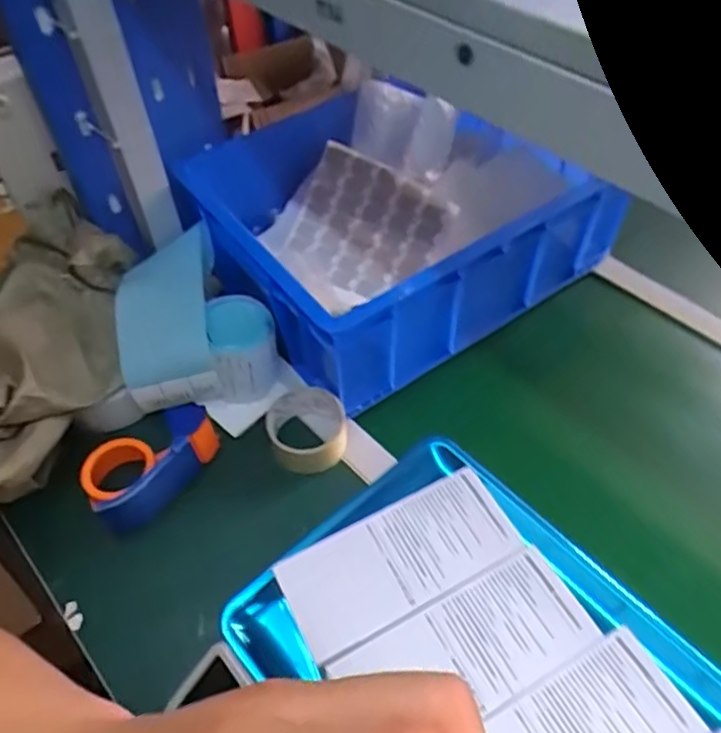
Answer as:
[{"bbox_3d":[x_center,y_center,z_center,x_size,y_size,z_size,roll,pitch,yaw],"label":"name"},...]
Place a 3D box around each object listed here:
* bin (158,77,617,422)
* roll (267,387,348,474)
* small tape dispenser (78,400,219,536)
[{"bbox_3d":[0.055,-0.181,0.781,0.438,0.160,0.320,-30,57,-22],"label":"bin"},{"bbox_3d":[-0.055,0.069,0.654,0.081,0.046,0.081,0,51,0],"label":"roll"},{"bbox_3d":[-0.214,0.097,0.628,0.084,0.059,0.139,34,59,25],"label":"small tape dispenser"}]

